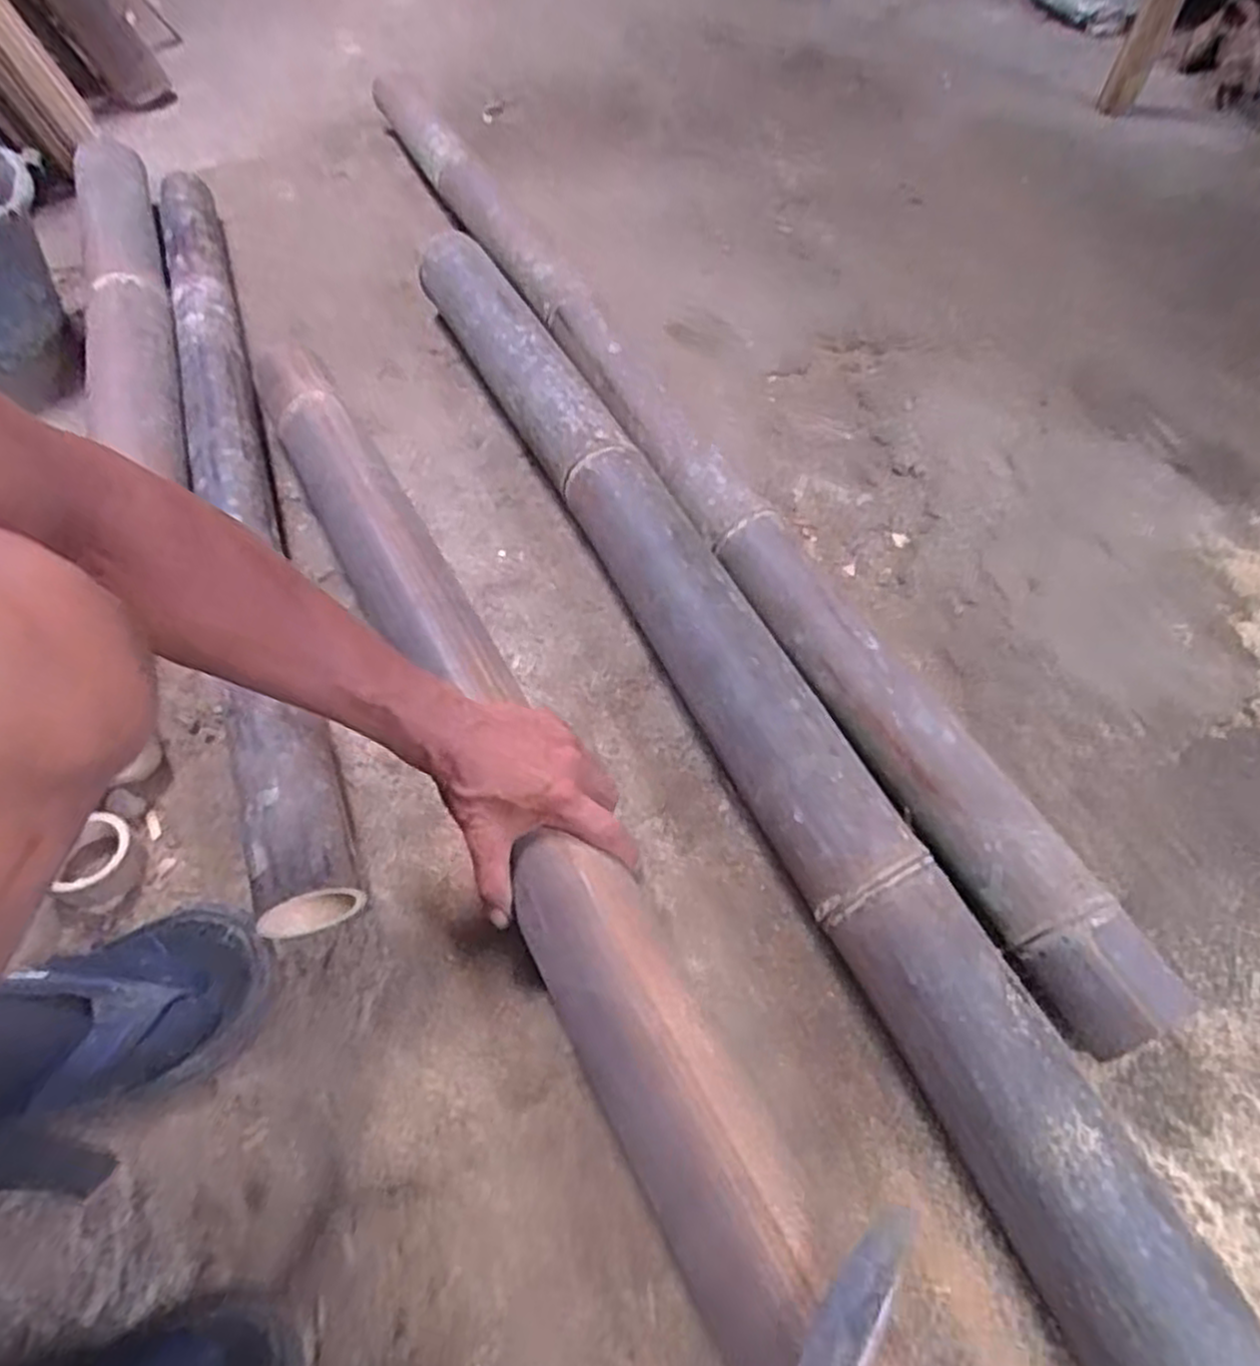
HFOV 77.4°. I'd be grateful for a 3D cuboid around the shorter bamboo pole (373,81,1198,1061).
[{"bbox_3d":[-0.009,-0.308,0.833,0.079,0.085,1.425,-23,58,-14],"label":"shorter bamboo pole"}]

